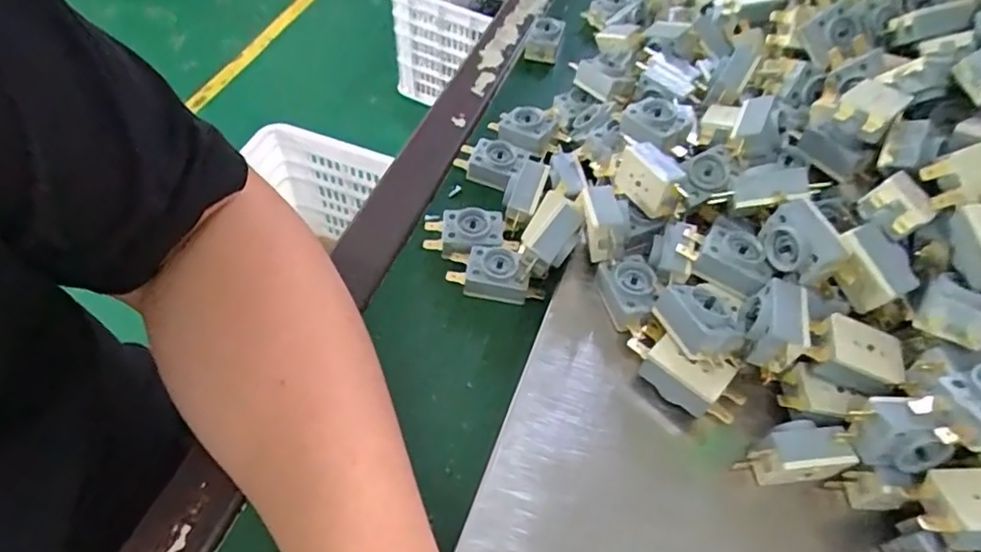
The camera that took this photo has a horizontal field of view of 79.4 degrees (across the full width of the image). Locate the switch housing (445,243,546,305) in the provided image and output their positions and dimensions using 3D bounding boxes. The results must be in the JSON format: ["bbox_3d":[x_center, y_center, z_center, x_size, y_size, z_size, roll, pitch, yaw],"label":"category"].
[{"bbox_3d":[0.004,-0.001,0.355,0.057,0.021,0.028,12,55,6],"label":"switch housing"}]

